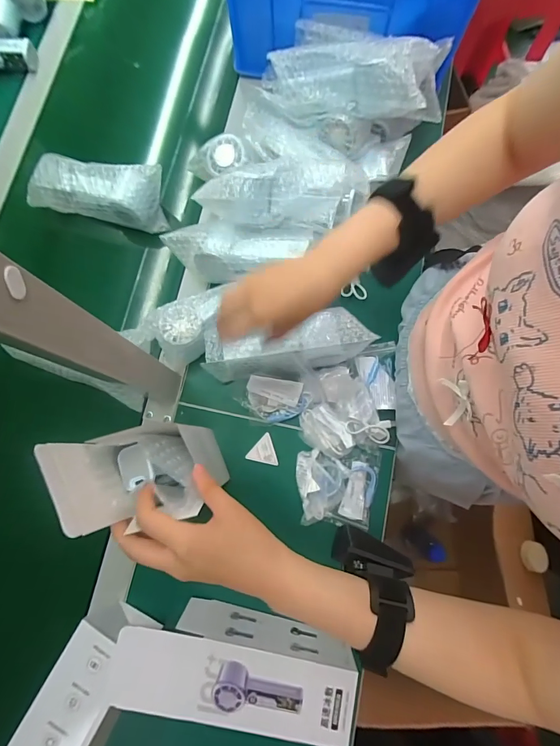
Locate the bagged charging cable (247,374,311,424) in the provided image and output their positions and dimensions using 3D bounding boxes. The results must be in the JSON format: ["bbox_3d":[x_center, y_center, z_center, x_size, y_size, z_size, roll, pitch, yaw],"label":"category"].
[{"bbox_3d":[-0.003,0.038,0.483,0.081,0.035,0.056,6,79,0],"label":"bagged charging cable"}]

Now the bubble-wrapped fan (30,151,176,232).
[{"bbox_3d":[-0.258,-0.259,0.520,0.189,0.066,0.065,11,79,1],"label":"bubble-wrapped fan"}]

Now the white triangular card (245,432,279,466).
[{"bbox_3d":[-0.021,0.100,0.488,0.041,0.004,0.039,12,79,1],"label":"white triangular card"}]

